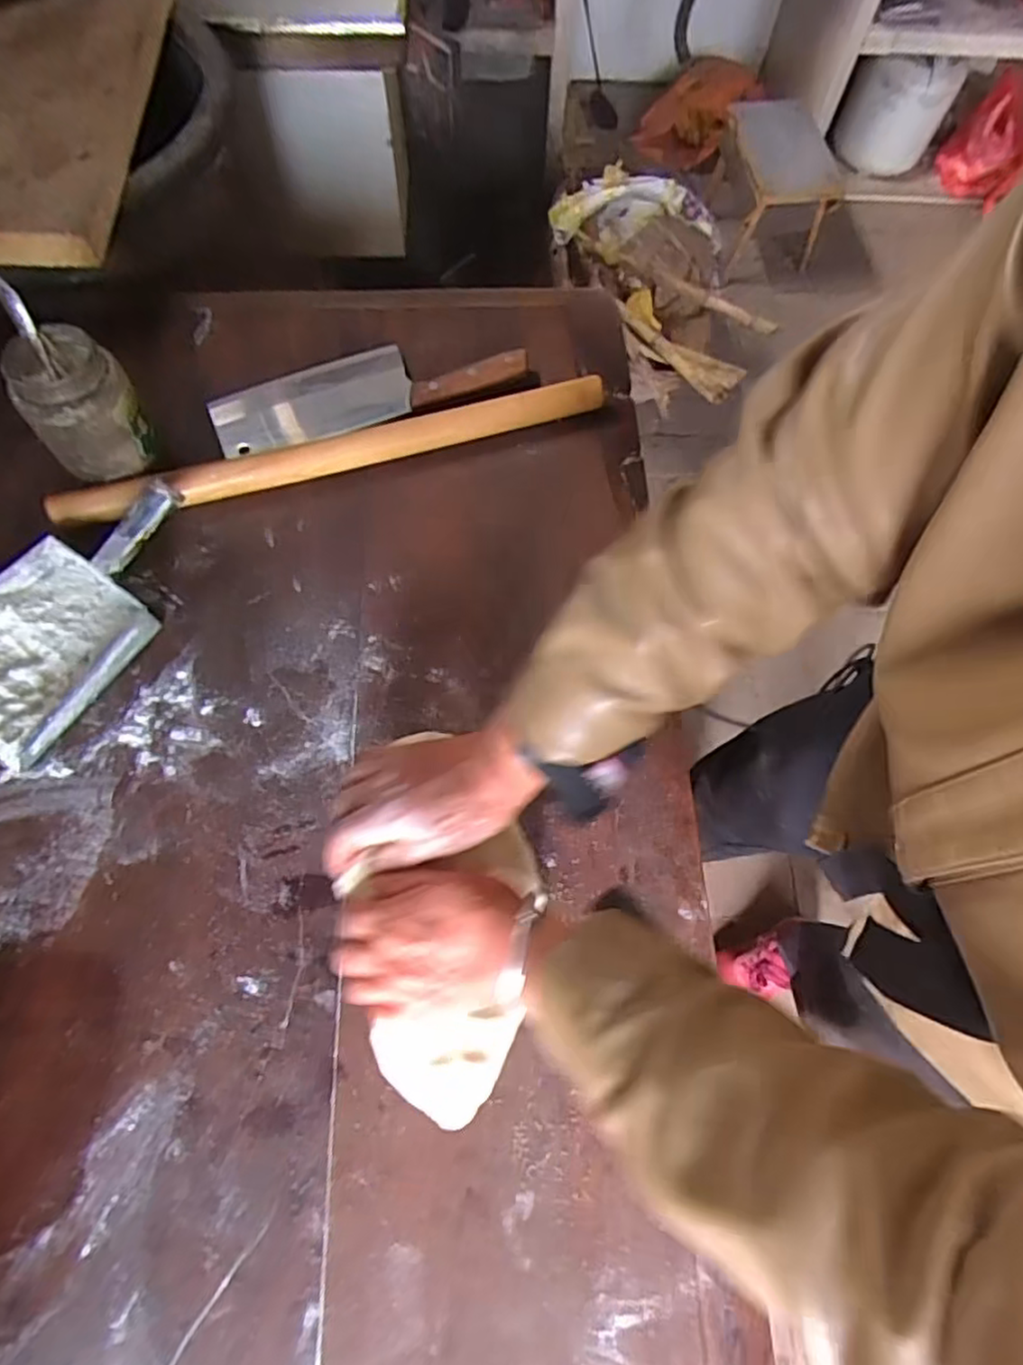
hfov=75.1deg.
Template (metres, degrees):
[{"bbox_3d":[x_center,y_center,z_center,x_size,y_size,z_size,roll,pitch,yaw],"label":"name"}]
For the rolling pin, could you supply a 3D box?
[{"bbox_3d":[-0.153,-0.209,0.603,0.491,0.037,0.032,-15,68,-9],"label":"rolling pin"}]

